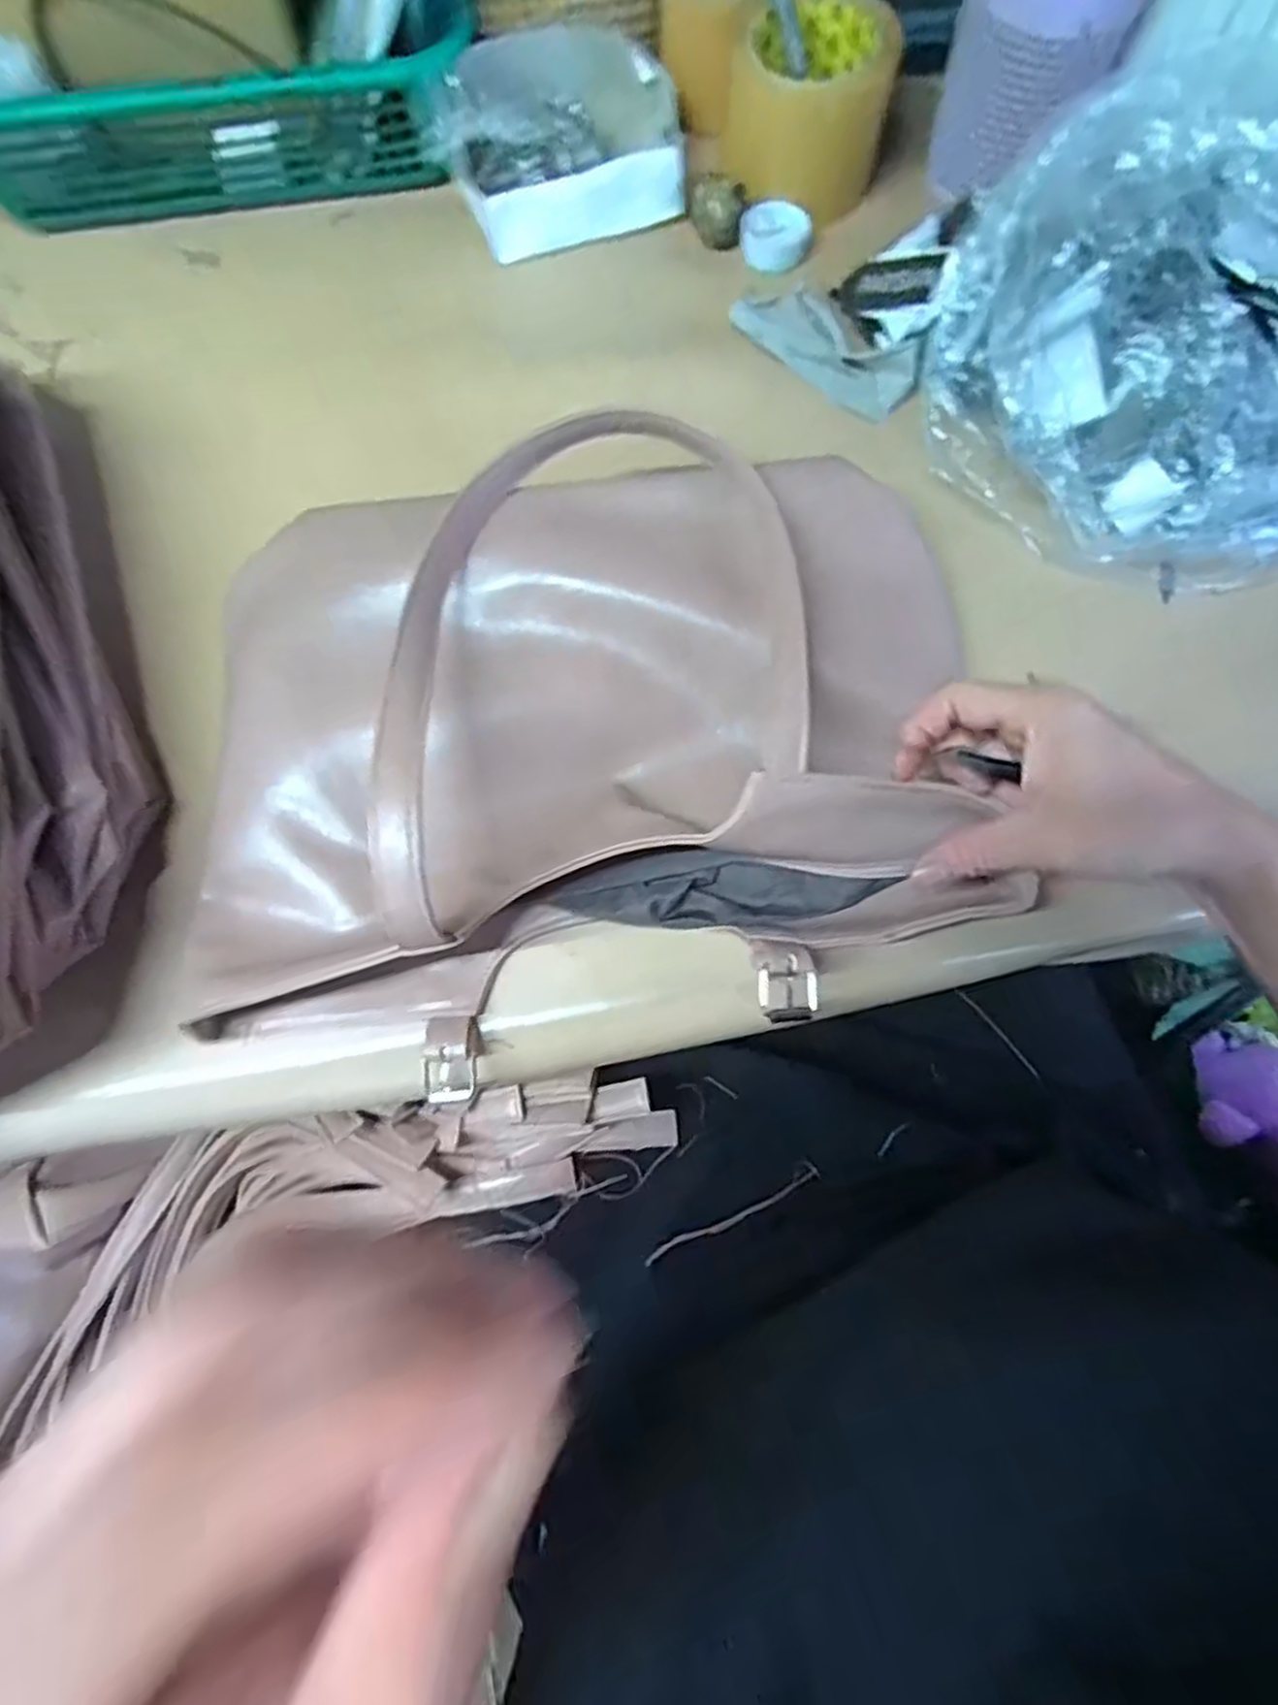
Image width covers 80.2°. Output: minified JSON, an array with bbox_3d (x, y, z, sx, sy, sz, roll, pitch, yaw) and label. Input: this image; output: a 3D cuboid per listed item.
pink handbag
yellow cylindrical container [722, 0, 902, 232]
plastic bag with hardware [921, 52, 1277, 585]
[{"bbox_3d":[-0.033,-0.068,0.356,0.376,0.100,0.284,-13,75,-3],"label":"pink handbag"},{"bbox_3d":[0.109,-0.472,0.480,0.091,0.068,0.082,25,77,7],"label":"yellow cylindrical container"},{"bbox_3d":[0.287,-0.260,0.393,0.224,0.132,0.224,-22,76,-6],"label":"plastic bag with hardware"}]

